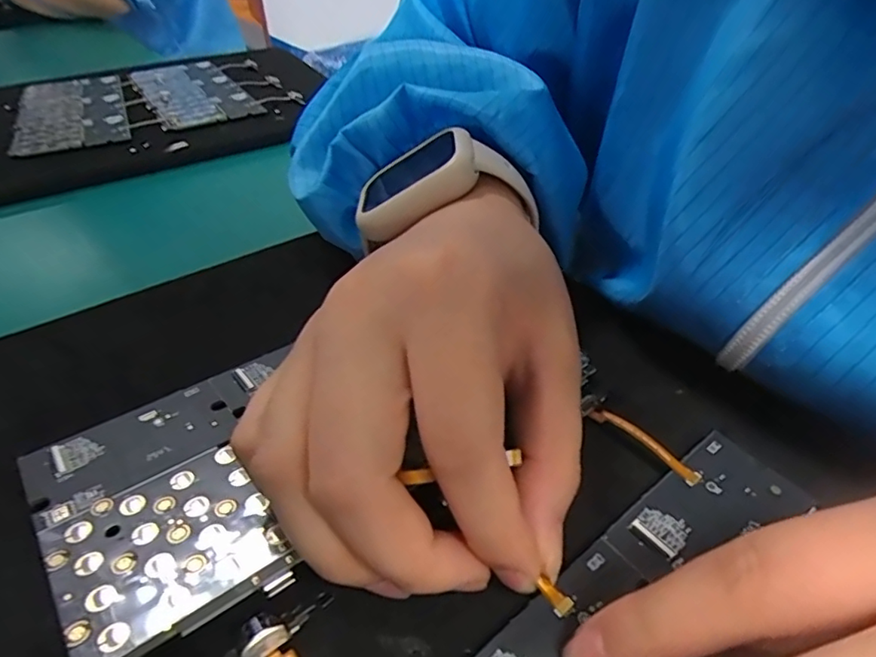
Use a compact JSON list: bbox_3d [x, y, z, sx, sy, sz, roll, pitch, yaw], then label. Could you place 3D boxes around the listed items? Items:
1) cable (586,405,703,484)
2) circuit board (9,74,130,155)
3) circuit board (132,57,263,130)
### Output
[{"bbox_3d":[0.062,0.034,0.169,0.005,0.004,0.035,-32,50,-32],"label":"cable"},{"bbox_3d":[-0.306,-0.184,0.469,0.080,0.010,0.157,-18,43,-19],"label":"circuit board"},{"bbox_3d":[-0.224,-0.218,0.509,0.078,0.007,0.171,-24,46,-25],"label":"circuit board"}]

